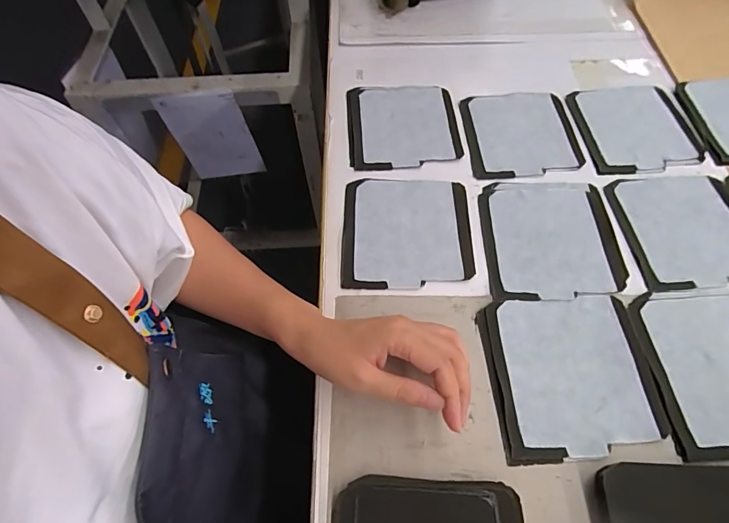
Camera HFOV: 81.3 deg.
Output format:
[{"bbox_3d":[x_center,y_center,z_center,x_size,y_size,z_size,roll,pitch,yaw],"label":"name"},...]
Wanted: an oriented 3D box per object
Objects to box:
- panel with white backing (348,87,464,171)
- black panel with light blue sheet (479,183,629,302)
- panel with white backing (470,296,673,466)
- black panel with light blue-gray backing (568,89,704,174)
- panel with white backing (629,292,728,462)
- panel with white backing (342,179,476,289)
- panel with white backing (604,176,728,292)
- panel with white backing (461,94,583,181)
[{"bbox_3d":[0.046,-0.166,0.515,0.130,0.011,0.132,-4,59,0],"label":"panel with white backing"},{"bbox_3d":[0.189,-0.025,0.433,0.130,0.010,0.139,1,59,3],"label":"black panel with light blue sheet"},{"bbox_3d":[0.175,0.093,0.364,0.133,0.004,0.134,-5,59,-1],"label":"panel with white backing"},{"bbox_3d":[0.324,-0.163,0.514,0.128,0.011,0.138,-4,59,0],"label":"black panel with light blue-gray backing"},{"bbox_3d":[0.312,0.090,0.363,0.133,0.009,0.139,-2,59,1],"label":"panel with white backing"},{"bbox_3d":[0.045,-0.031,0.441,0.130,0.009,0.132,1,59,3],"label":"panel with white backing"},{"bbox_3d":[0.332,-0.037,0.439,0.129,0.009,0.134,-5,59,-1],"label":"panel with white backing"},{"bbox_3d":[0.186,-0.155,0.508,0.125,0.007,0.130,-2,59,1],"label":"panel with white backing"}]

